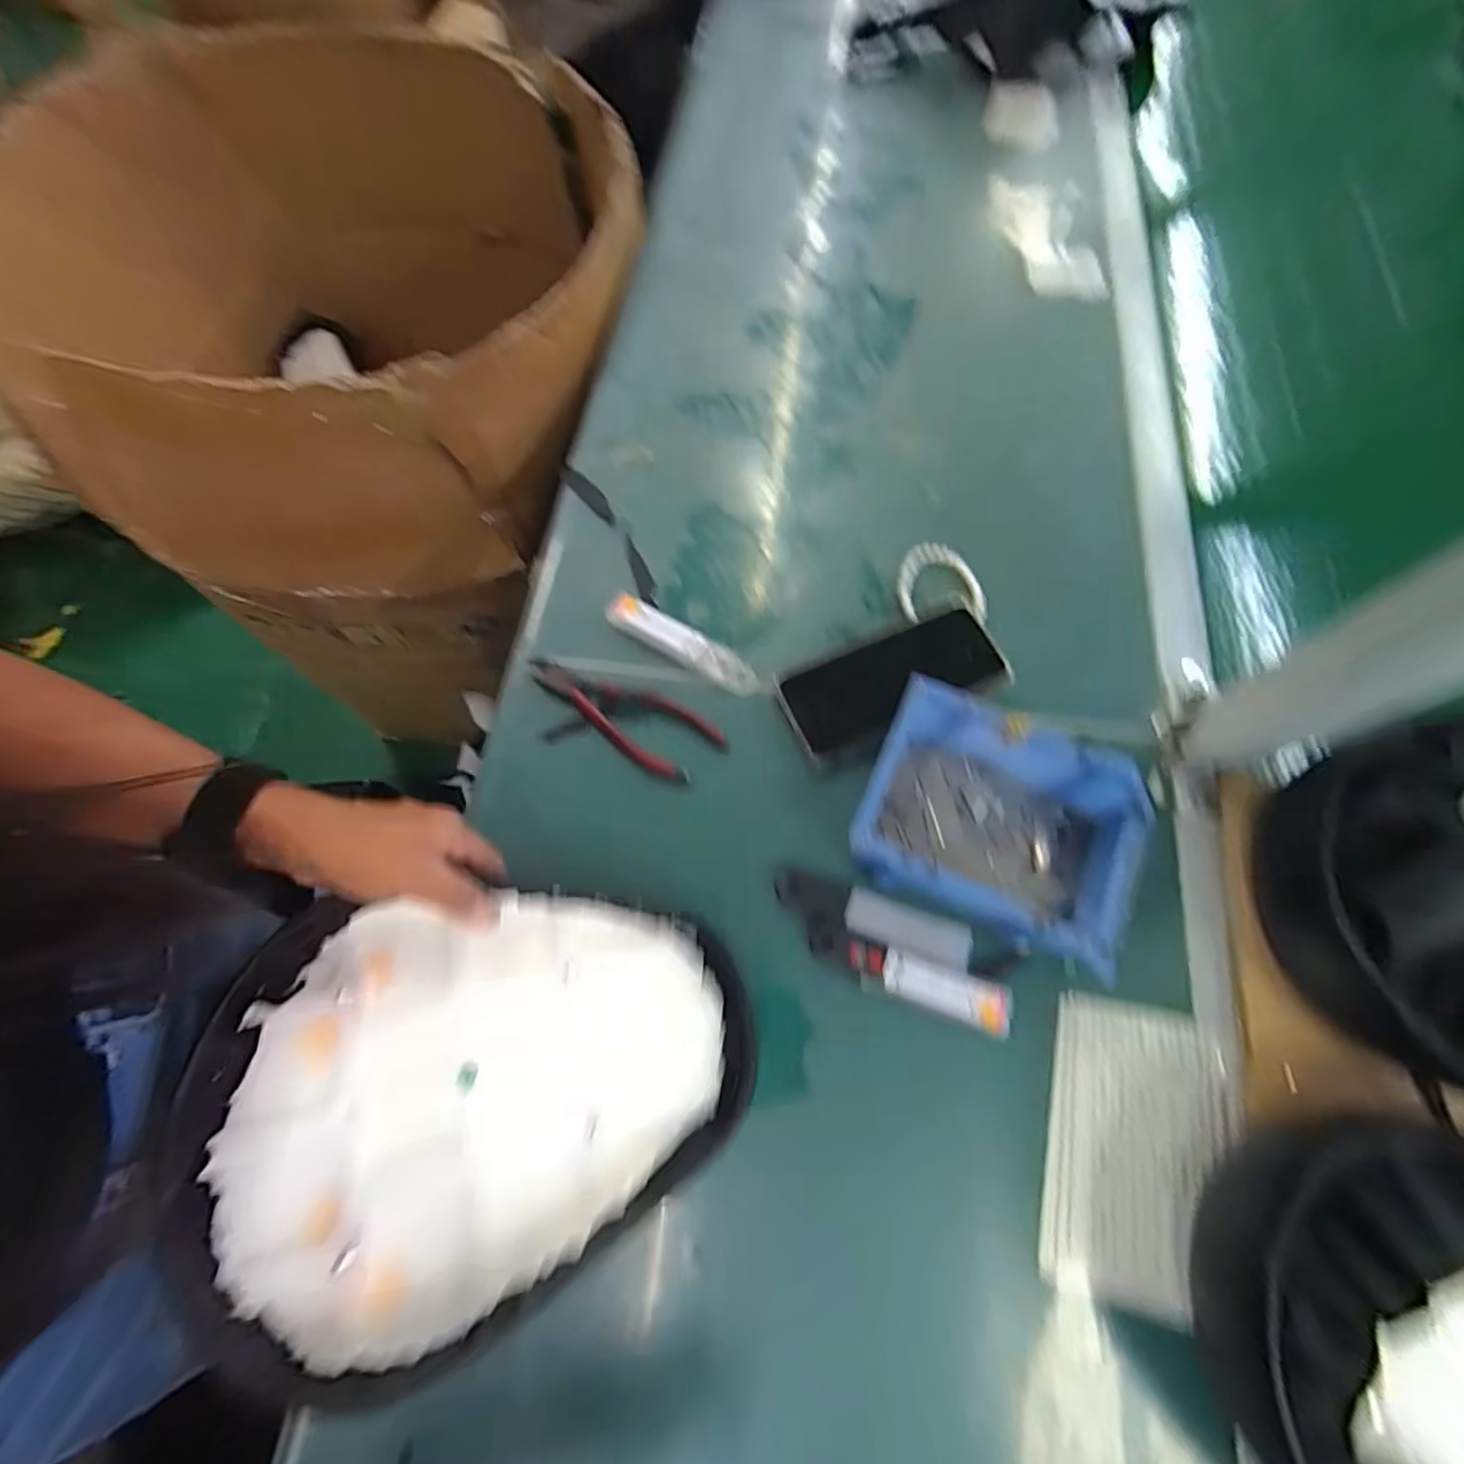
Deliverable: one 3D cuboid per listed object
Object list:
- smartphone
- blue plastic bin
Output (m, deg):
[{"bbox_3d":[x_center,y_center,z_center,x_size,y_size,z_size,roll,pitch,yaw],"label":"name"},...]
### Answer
[{"bbox_3d":[0.120,-0.037,0.476,0.160,0.012,0.078,-21,76,-4],"label":"smartphone"},{"bbox_3d":[0.170,0.062,0.414,0.171,0.076,0.117,23,70,9],"label":"blue plastic bin"}]

